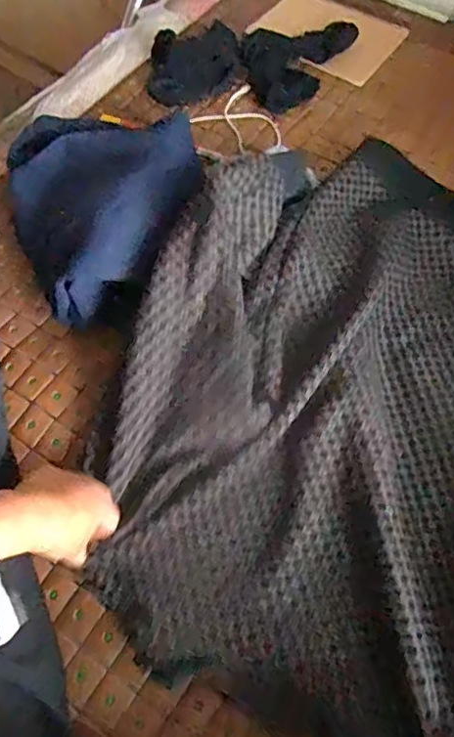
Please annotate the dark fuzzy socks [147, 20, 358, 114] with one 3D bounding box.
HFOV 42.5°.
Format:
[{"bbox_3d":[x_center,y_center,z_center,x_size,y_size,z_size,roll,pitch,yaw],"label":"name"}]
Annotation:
[{"bbox_3d":[0.039,-0.444,0.850,0.295,0.033,0.145,-4,61,-2],"label":"dark fuzzy socks"}]

